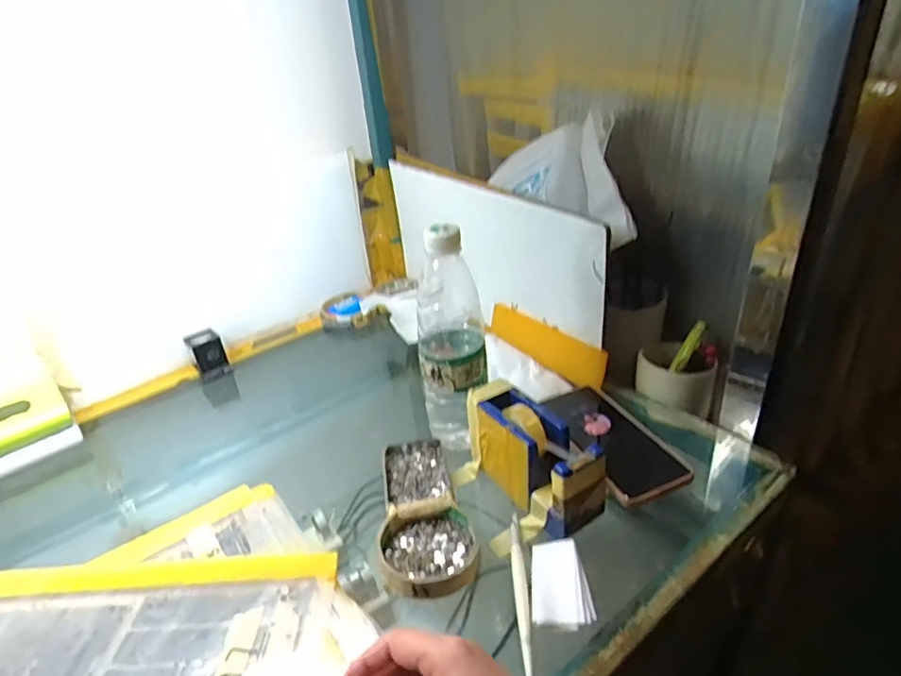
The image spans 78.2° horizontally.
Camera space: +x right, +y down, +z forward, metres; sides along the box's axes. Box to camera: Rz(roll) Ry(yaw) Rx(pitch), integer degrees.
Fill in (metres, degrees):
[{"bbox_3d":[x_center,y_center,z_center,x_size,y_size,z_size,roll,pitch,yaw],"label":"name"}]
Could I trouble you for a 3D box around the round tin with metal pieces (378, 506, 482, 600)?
[{"bbox_3d":[-0.017,0.173,0.449,0.078,0.015,0.073,-3,32,2],"label":"round tin with metal pieces"}]

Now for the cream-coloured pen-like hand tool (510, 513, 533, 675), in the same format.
[{"bbox_3d":[0.053,0.189,0.419,0.011,0.014,0.138,-4,32,2],"label":"cream-coloured pen-like hand tool"}]

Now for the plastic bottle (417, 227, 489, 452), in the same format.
[{"bbox_3d":[0.001,0.005,0.532,0.065,0.217,0.072,-4,31,4],"label":"plastic bottle"}]

